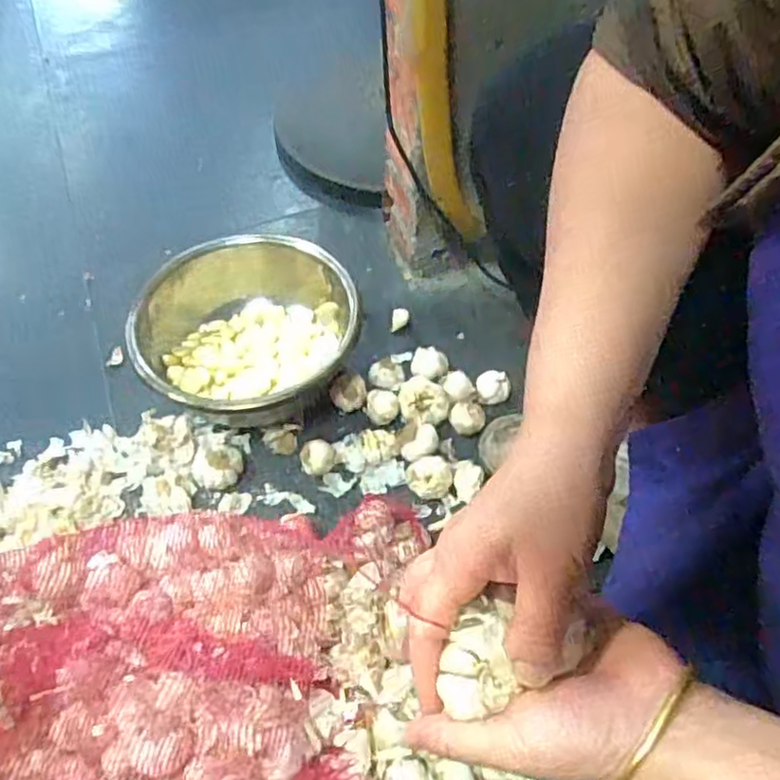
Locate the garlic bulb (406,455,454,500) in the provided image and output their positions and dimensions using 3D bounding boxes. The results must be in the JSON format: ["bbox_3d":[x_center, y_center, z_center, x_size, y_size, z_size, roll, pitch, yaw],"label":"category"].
[{"bbox_3d":[0.043,0.100,0.762,0.052,0.037,0.044,-1,54,0],"label":"garlic bulb"}]

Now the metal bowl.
[{"bbox_3d":[-0.175,-0.075,0.832,0.251,0.101,0.292,-3,54,-2],"label":"metal bowl"}]

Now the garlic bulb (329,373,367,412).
[{"bbox_3d":[-0.050,0.000,0.816,0.043,0.052,0.034,-5,54,-3],"label":"garlic bulb"}]

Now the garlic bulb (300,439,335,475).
[{"bbox_3d":[-0.084,0.076,0.773,0.037,0.033,0.039,-16,56,-11],"label":"garlic bulb"}]

